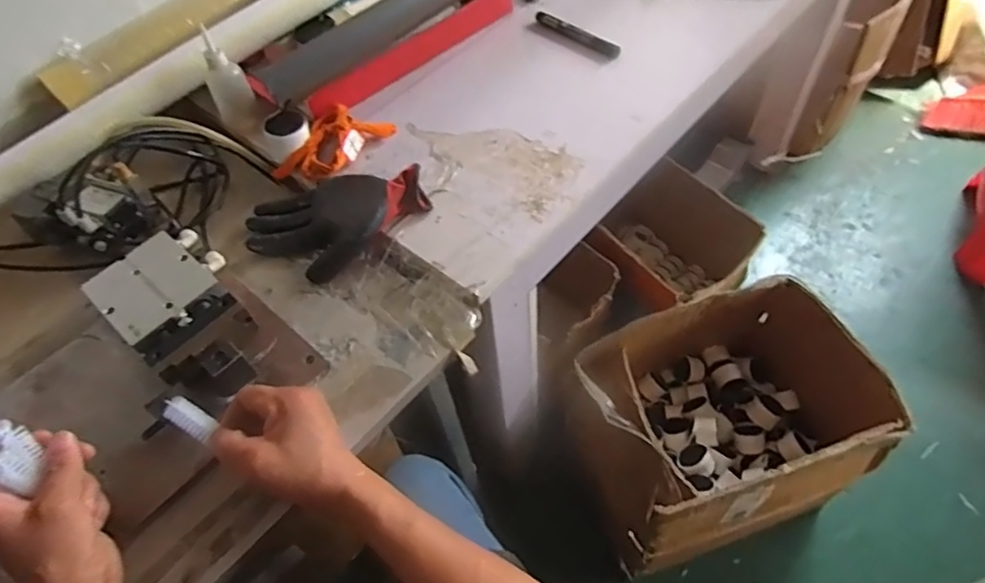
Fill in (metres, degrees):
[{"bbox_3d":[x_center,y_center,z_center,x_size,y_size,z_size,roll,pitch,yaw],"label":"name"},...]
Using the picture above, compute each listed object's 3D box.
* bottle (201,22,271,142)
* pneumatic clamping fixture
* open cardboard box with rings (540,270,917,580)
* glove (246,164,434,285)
[{"bbox_3d":[-0.321,-0.248,0.727,0.050,0.127,0.043,-25,34,-12],"label":"bottle"},{"bbox_3d":[-0.289,0.030,0.578,0.224,0.050,0.122,36,65,26],"label":"pneumatic clamping fixture"},{"bbox_3d":[0.359,0.232,1.007,0.429,0.337,0.337,-16,55,-6],"label":"open cardboard box with rings"},{"bbox_3d":[-0.169,-0.081,0.642,0.195,0.034,0.119,-18,55,-7],"label":"glove"}]

